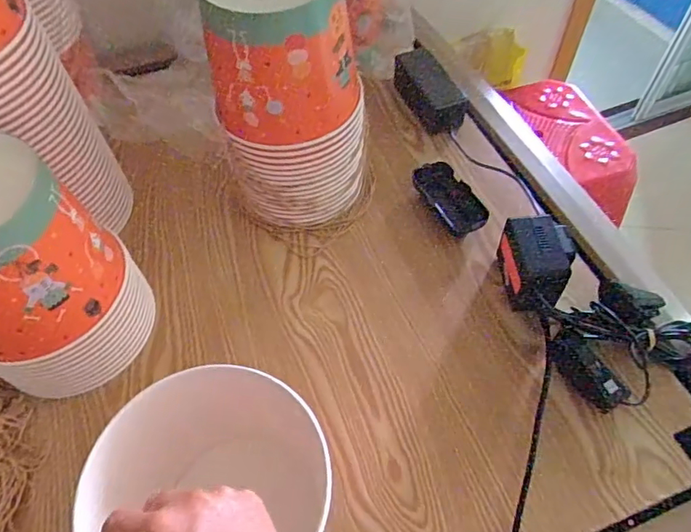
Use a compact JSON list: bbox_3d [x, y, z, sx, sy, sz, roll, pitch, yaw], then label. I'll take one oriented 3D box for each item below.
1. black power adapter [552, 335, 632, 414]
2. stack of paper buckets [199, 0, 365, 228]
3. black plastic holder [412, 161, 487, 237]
[{"bbox_3d":[0.231,0.103,0.487,0.035,0.025,0.075,-29,59,-16],"label":"black power adapter"},{"bbox_3d":[-0.057,-0.172,0.541,0.145,0.257,0.140,1,56,3],"label":"stack of paper buckets"},{"bbox_3d":[0.126,-0.084,0.622,0.045,0.029,0.108,-25,58,-14],"label":"black plastic holder"}]

